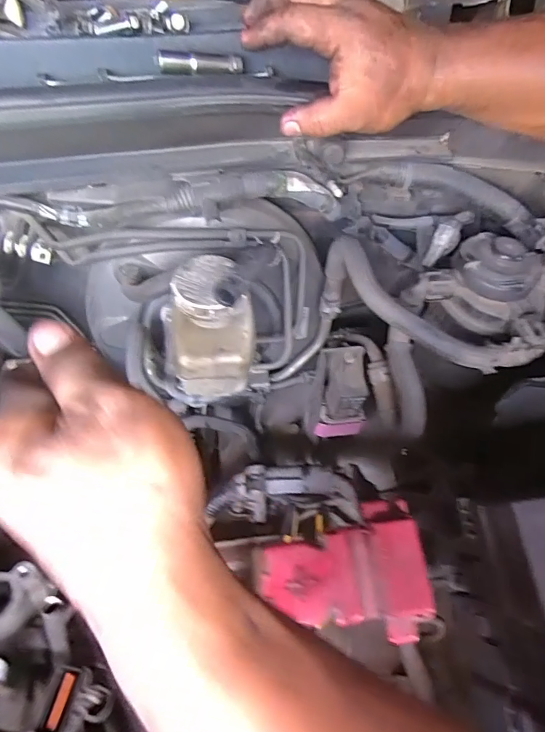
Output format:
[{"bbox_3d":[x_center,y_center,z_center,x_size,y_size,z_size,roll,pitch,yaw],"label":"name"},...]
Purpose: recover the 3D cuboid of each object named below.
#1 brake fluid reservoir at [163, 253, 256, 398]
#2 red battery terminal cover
[{"bbox_3d":[-0.047,-0.033,0.345,0.064,0.074,0.076,-4,53,-7],"label":"brake fluid reservoir"},{"bbox_3d":[0.043,0.125,0.273,0.095,0.032,0.073,-3,53,-7],"label":"red battery terminal cover"}]

